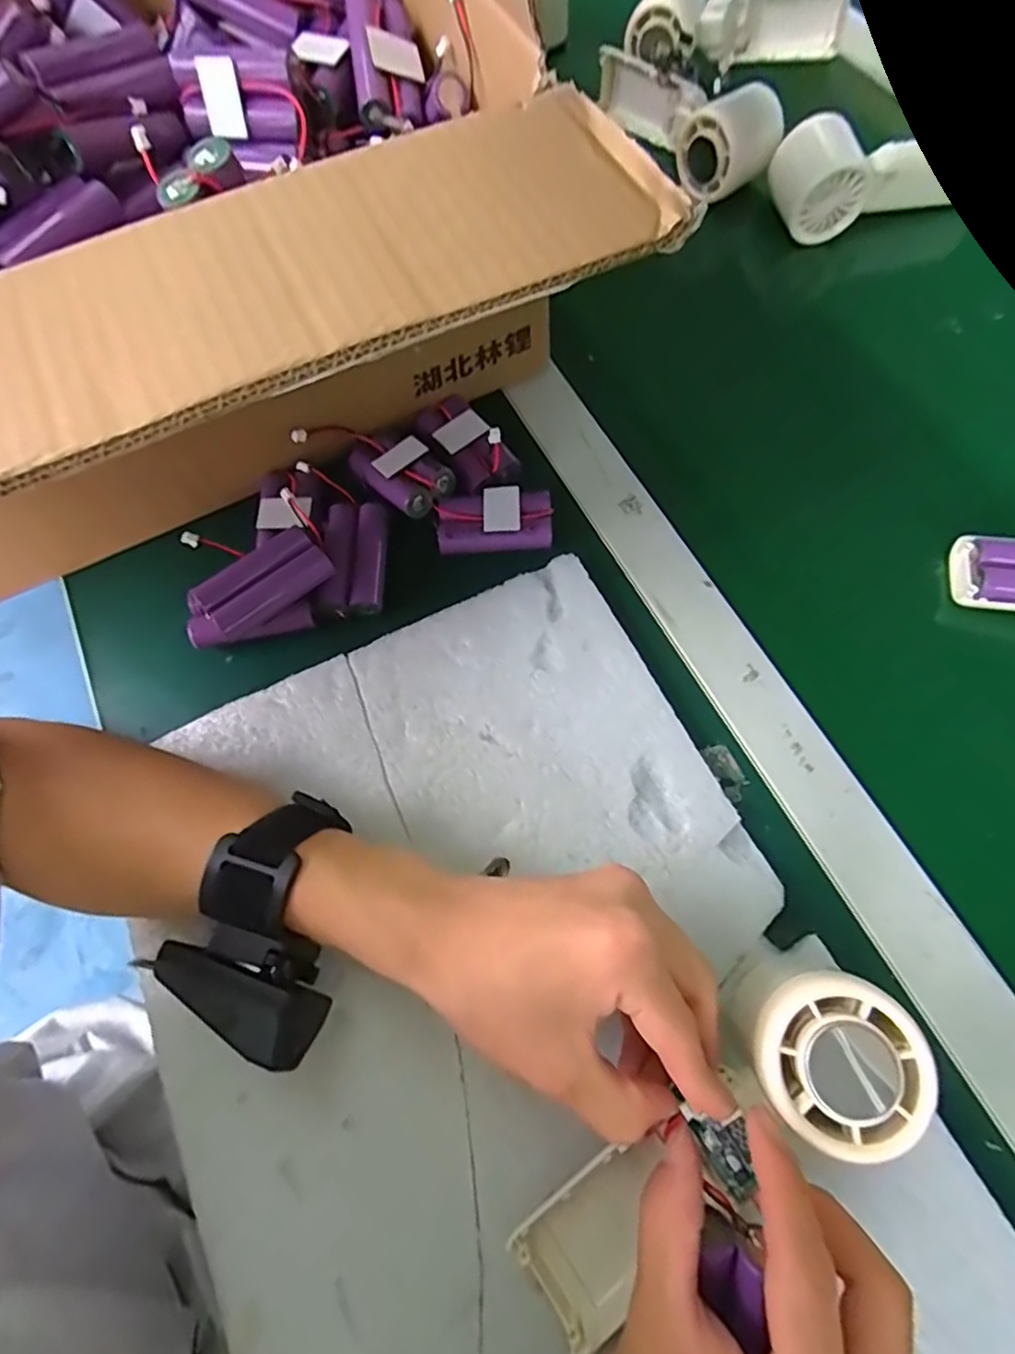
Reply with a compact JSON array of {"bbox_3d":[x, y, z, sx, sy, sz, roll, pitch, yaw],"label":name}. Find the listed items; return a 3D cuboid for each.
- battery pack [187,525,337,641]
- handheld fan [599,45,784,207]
[{"bbox_3d":[-0.132,-0.049,0.328,0.070,0.022,0.035,-38,73,-13],"label":"battery pack"},{"bbox_3d":[0.143,-0.444,0.478,0.062,0.054,0.167,-25,70,-8],"label":"handheld fan"}]

